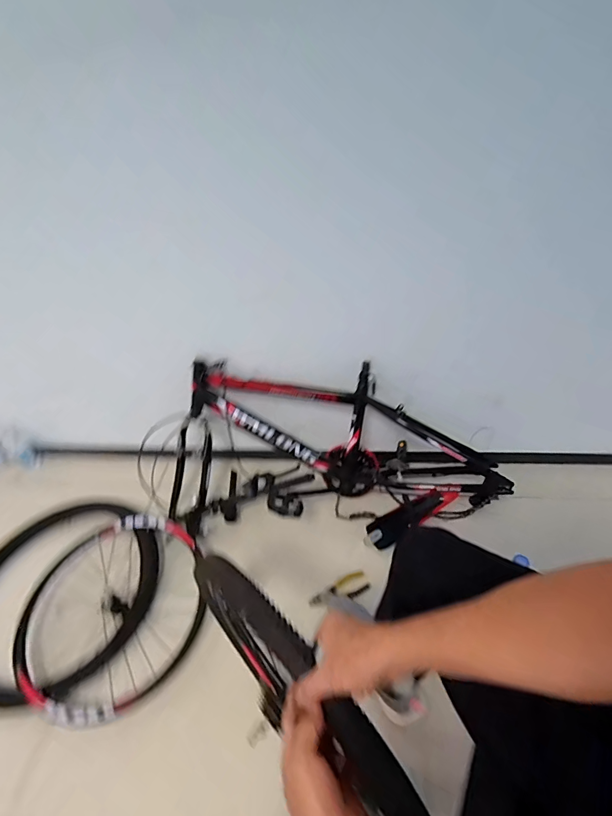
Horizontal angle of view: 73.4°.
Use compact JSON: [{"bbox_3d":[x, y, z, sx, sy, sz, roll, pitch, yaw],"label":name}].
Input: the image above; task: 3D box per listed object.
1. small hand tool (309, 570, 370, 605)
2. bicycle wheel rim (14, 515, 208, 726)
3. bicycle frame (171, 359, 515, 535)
[{"bbox_3d":[0.091,0.477,1.059,0.163,0.015,0.062,-23,46,-23],"label":"small hand tool"},{"bbox_3d":[-0.472,0.482,1.019,0.462,0.081,0.458,-4,41,3],"label":"bicycle wheel rim"},{"bbox_3d":[0.073,0.110,1.163,0.935,0.383,0.287,-1,42,0],"label":"bicycle frame"}]

